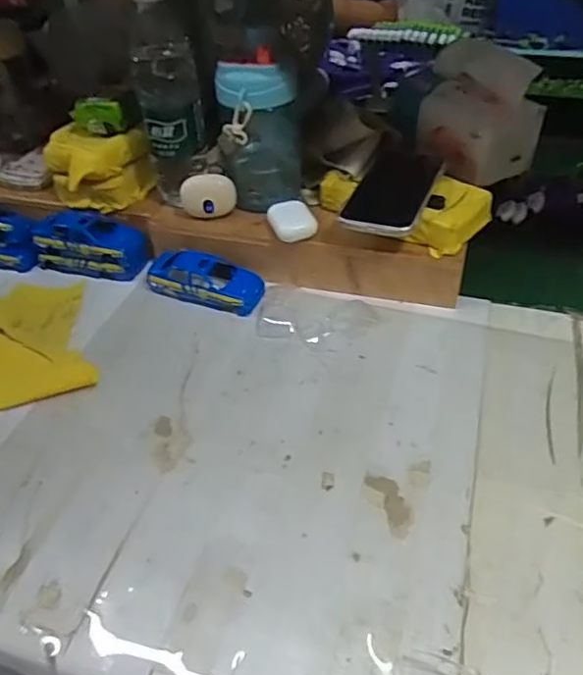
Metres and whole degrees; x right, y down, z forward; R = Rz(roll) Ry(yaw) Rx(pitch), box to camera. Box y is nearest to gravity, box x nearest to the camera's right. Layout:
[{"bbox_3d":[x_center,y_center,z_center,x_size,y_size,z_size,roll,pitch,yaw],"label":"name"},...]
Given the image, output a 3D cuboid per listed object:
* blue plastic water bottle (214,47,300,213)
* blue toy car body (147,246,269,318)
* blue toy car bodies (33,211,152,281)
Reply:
[{"bbox_3d":[-0.033,-0.214,0.617,0.082,0.161,0.074,-3,43,2],"label":"blue plastic water bottle"},{"bbox_3d":[-0.095,-0.065,0.631,0.130,0.028,0.054,13,46,18],"label":"blue toy car body"},{"bbox_3d":[-0.235,-0.109,0.676,0.132,0.053,0.051,9,46,14],"label":"blue toy car bodies"}]

